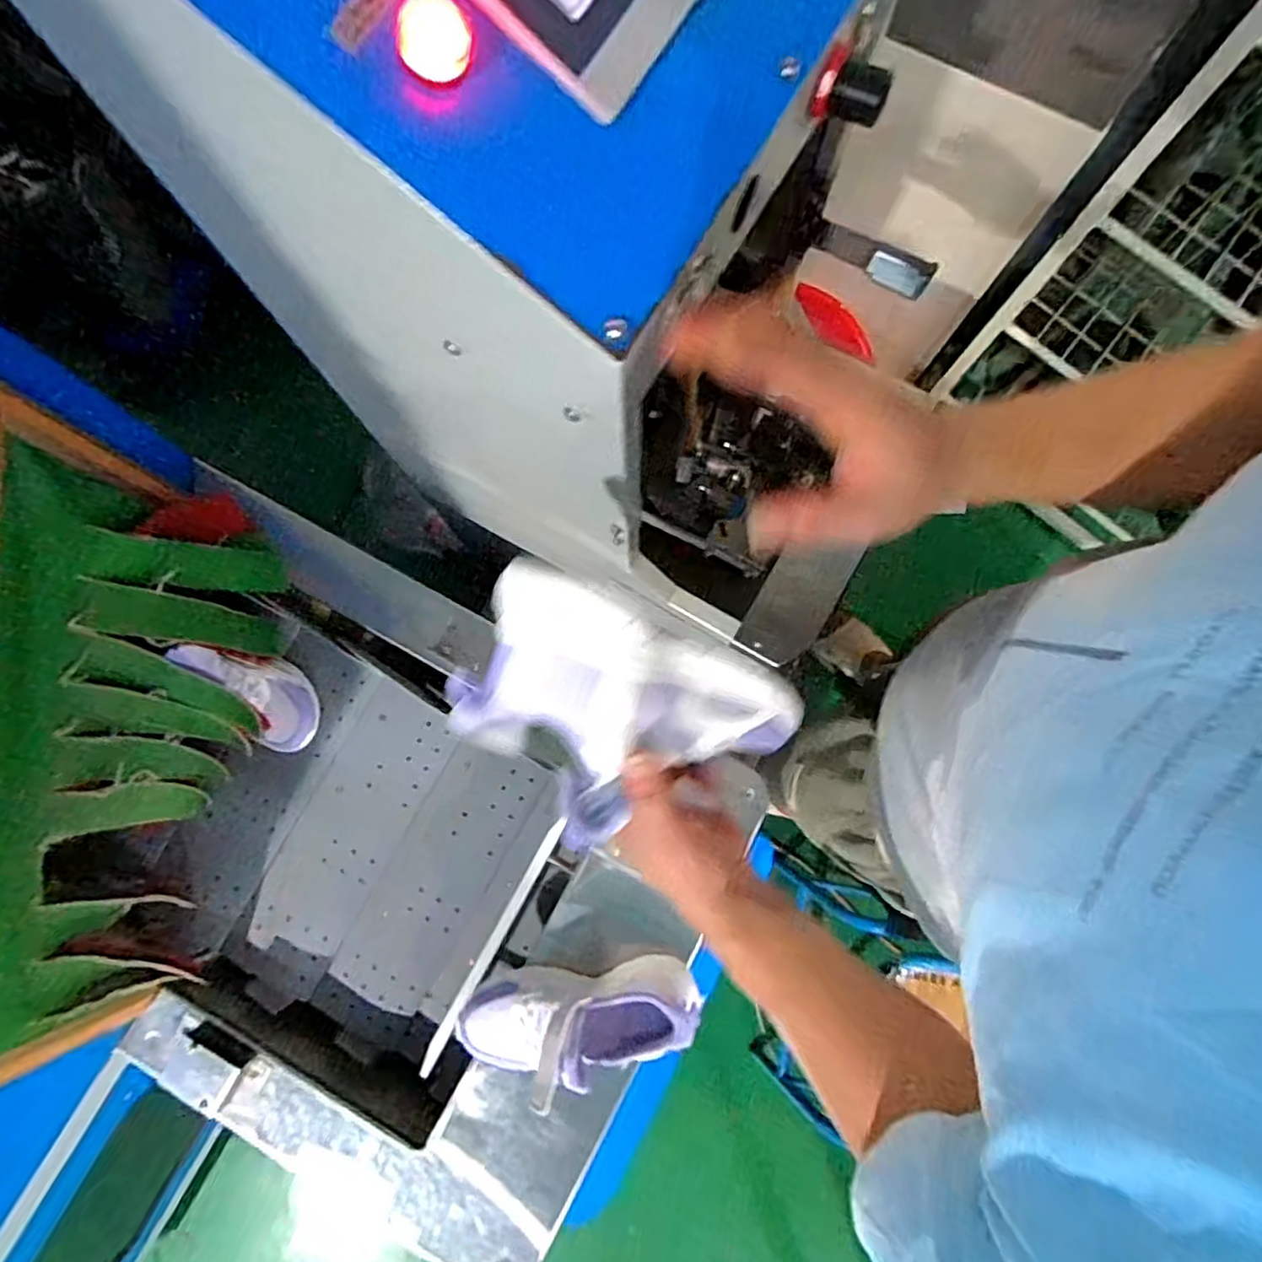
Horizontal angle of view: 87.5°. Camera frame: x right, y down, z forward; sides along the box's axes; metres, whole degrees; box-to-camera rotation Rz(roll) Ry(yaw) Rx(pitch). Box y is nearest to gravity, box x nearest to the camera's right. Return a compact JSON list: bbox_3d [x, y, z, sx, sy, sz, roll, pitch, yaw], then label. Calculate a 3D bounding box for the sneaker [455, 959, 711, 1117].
[{"bbox_3d":[-0.053,0.384,0.653,0.240,0.129,0.087,-13,79,-2],"label":"sneaker"}]

